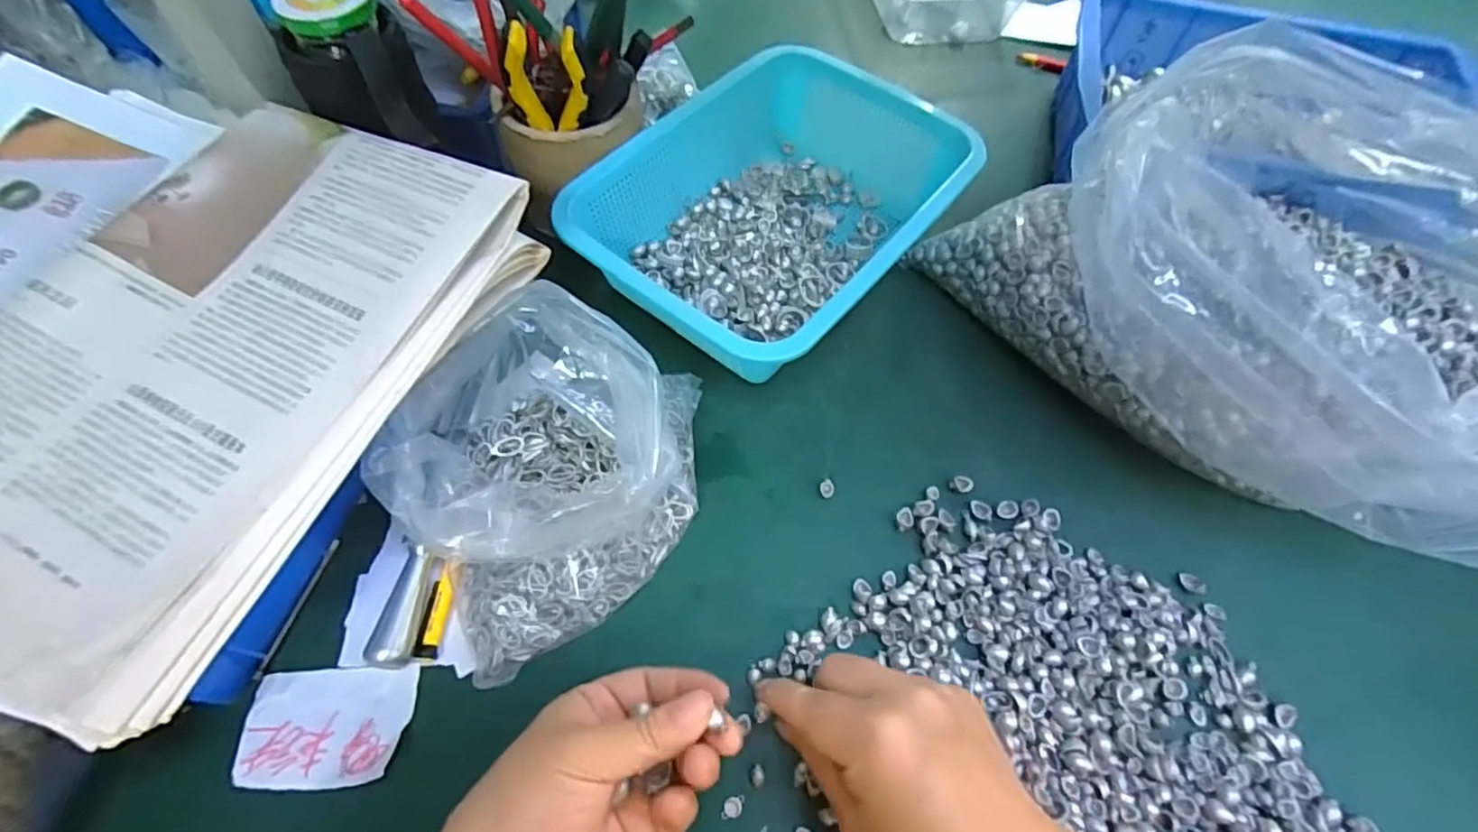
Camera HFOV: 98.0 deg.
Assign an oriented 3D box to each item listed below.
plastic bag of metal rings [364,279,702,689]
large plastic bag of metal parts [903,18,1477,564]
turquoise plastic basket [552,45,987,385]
[{"bbox_3d":[-0.100,0.034,0.341,0.144,0.089,0.183,2,59,1],"label":"plastic bag of metal rings"},{"bbox_3d":[0.320,-0.084,0.369,0.228,0.164,0.339,-30,63,-16],"label":"large plastic bag of metal parts"},{"bbox_3d":[0.033,-0.146,0.453,0.190,0.079,0.262,32,64,18],"label":"turquoise plastic basket"}]

